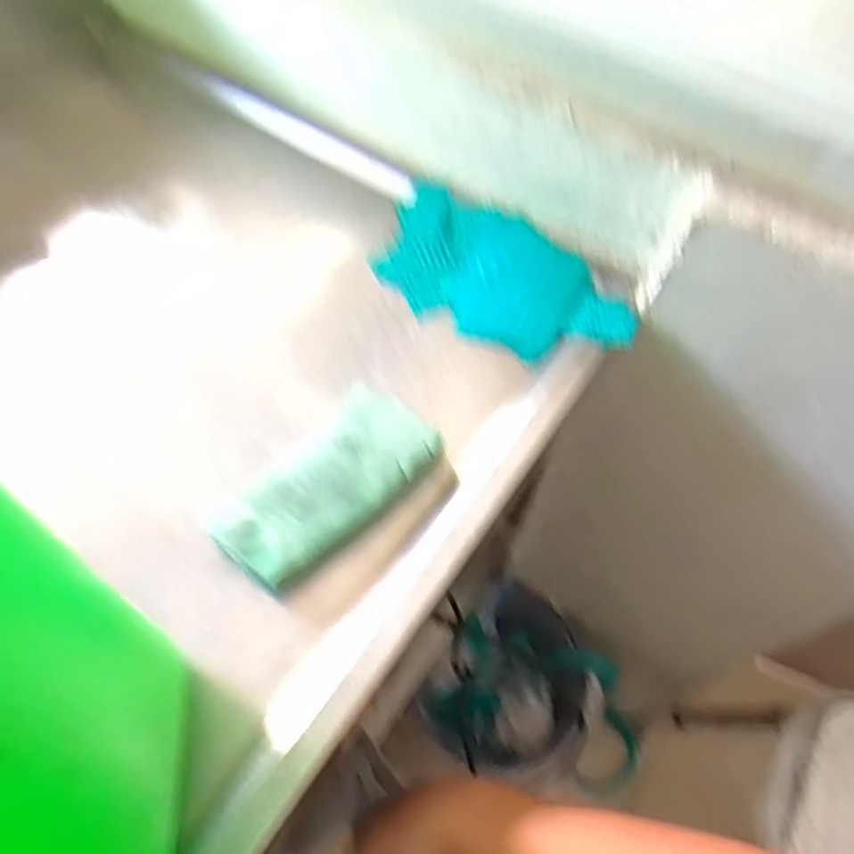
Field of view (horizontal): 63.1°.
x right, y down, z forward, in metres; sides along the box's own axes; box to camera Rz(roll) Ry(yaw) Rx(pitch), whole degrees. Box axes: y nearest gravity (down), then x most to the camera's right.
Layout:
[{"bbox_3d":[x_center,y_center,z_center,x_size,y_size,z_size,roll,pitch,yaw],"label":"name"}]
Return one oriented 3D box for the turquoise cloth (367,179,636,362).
[{"bbox_3d":[0.060,-0.115,0.540,0.202,0.022,0.113,26,61,11],"label":"turquoise cloth"}]

